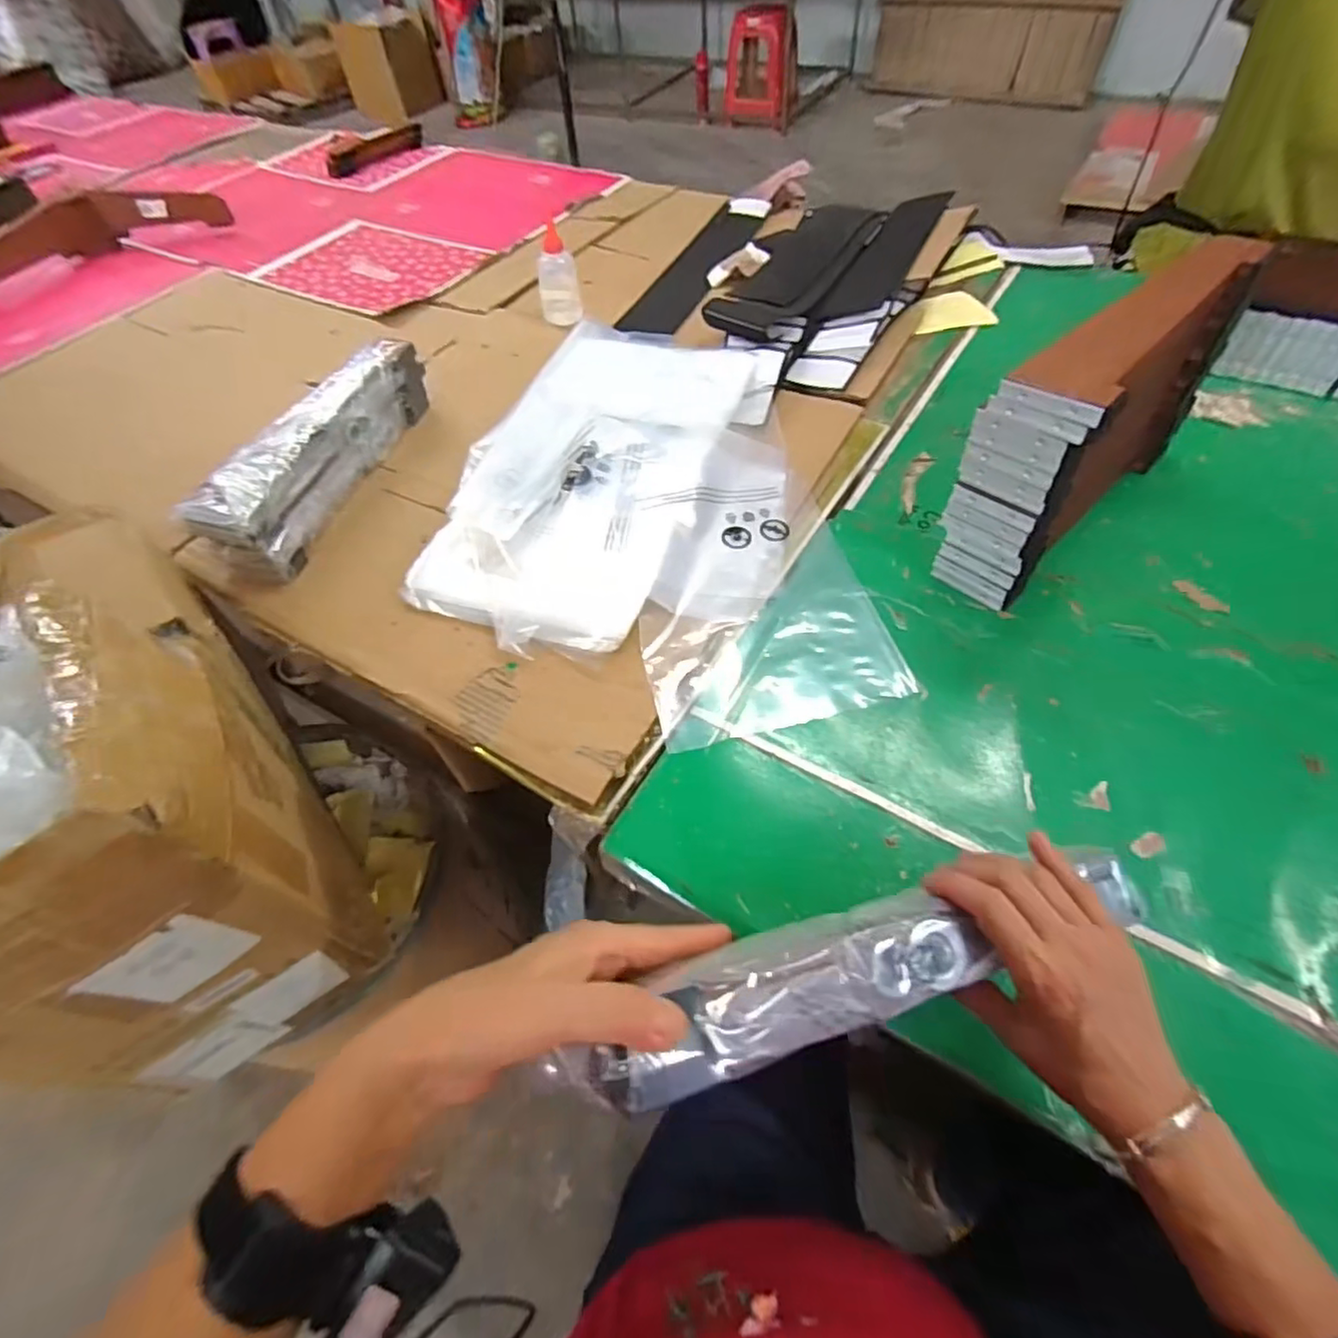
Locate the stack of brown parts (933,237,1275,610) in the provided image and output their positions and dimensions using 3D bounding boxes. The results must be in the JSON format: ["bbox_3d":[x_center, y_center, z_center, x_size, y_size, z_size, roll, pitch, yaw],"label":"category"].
[{"bbox_3d":[0.415,-0.241,0.641,0.321,0.224,0.097,-39,62,-19],"label":"stack of brown parts"}]

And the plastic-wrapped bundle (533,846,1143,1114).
[{"bbox_3d":[0.124,0.156,0.362,0.373,0.029,0.058,-8,55,-22],"label":"plastic-wrapped bundle"}]

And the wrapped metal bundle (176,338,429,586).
[{"bbox_3d":[-0.423,-0.267,0.795,0.072,0.097,0.353,15,59,13],"label":"wrapped metal bundle"}]

